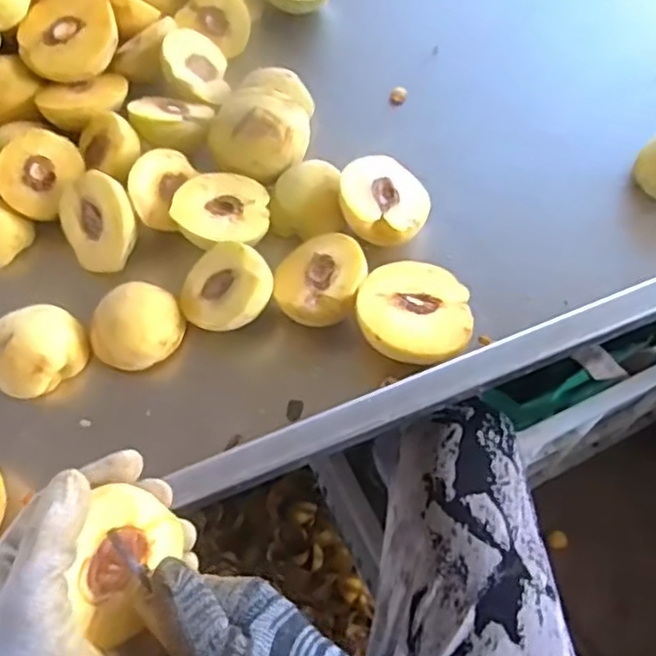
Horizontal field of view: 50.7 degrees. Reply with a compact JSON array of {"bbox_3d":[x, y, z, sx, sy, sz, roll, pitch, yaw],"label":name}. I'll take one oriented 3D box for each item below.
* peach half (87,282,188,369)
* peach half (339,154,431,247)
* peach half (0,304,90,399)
[{"bbox_3d":[-0.135,-0.001,0.489,0.064,0.037,0.059,-1,61,1],"label":"peach half"},{"bbox_3d":[0.042,-0.090,0.524,0.065,0.045,0.068,-1,63,3],"label":"peach half"},{"bbox_3d":[-0.203,0.014,0.483,0.062,0.036,0.050,-33,65,-16],"label":"peach half"}]

